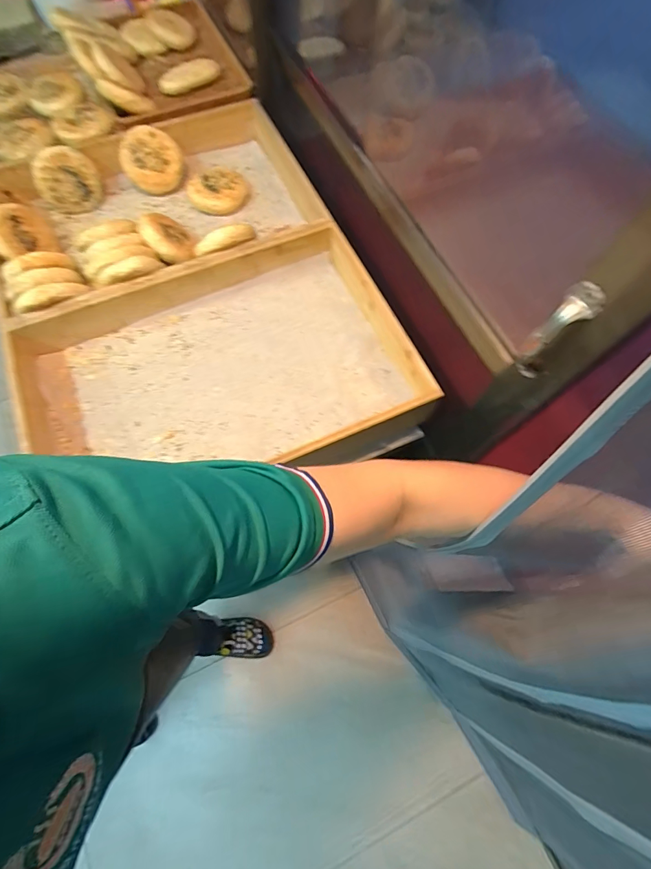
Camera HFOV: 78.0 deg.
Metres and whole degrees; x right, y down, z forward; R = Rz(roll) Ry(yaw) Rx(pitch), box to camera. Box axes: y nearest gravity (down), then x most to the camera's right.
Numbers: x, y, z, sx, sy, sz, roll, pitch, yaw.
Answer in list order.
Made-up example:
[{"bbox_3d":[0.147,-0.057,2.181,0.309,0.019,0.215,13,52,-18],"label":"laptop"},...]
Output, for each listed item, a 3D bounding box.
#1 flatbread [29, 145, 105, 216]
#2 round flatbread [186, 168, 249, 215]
[{"bbox_3d":[-0.554,-0.546,0.869,0.127,0.032,0.122,-9,120,-15],"label":"flatbread"},{"bbox_3d":[-0.234,-0.526,0.873,0.126,0.035,0.102,-2,69,-2],"label":"round flatbread"}]

